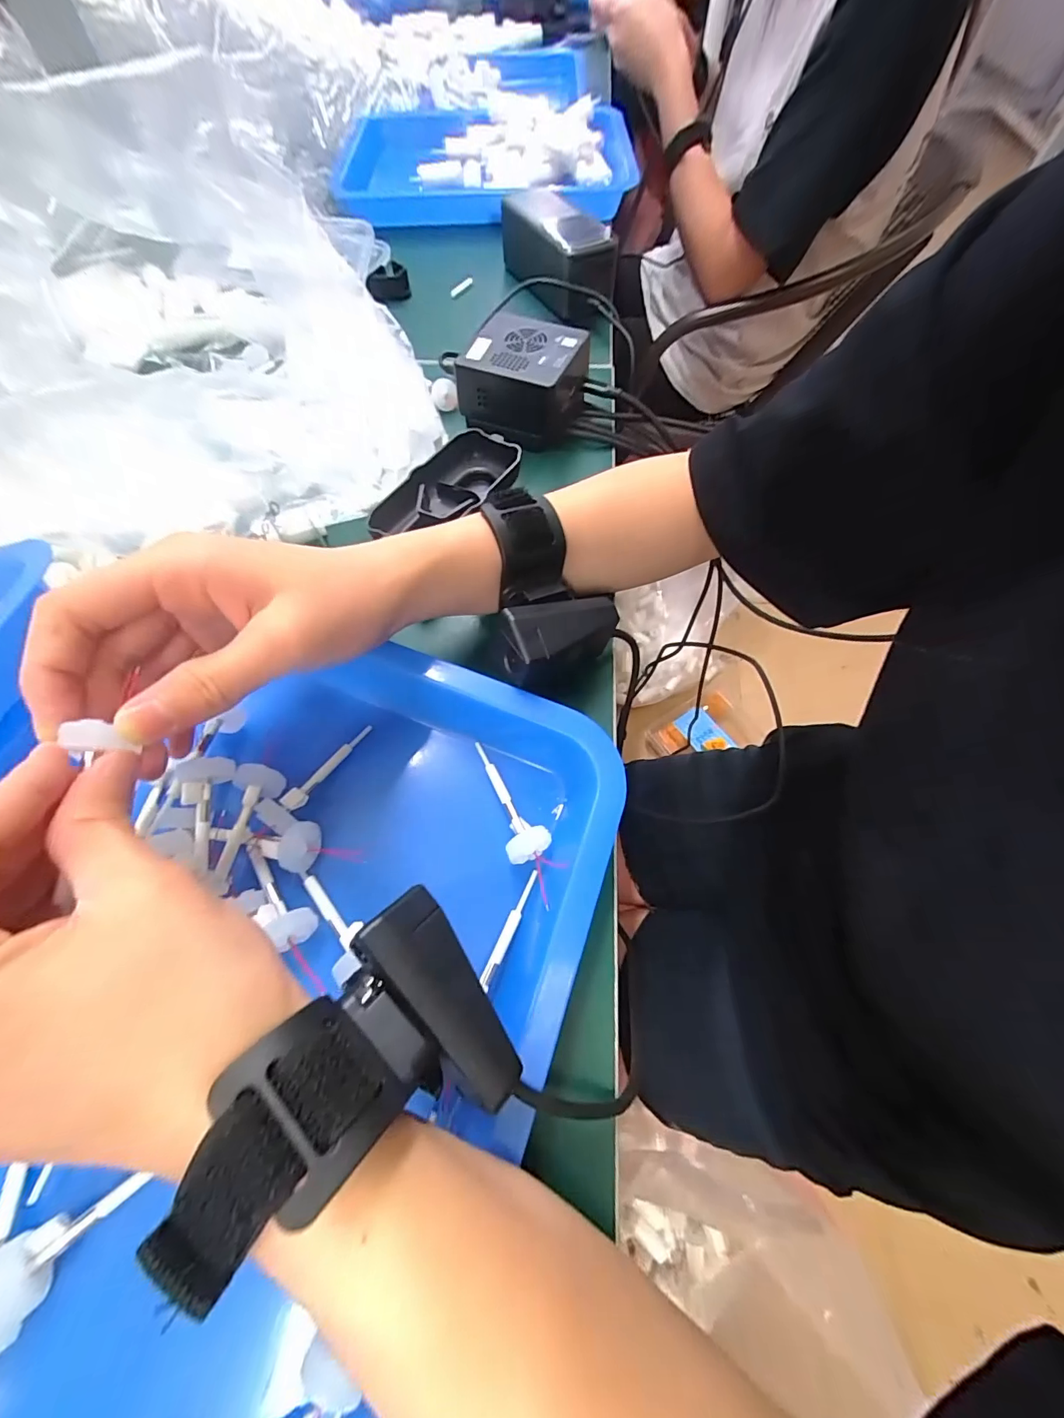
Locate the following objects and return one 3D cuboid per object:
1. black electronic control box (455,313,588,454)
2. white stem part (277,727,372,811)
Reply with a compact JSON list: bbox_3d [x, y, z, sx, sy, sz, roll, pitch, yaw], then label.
[{"bbox_3d":[-0.005,-0.241,0.345,0.081,0.053,0.074,21,66,10],"label":"black electronic control box"},{"bbox_3d":[-0.096,0.027,0.225,0.008,0.006,0.053,28,51,12],"label":"white stem part"}]

